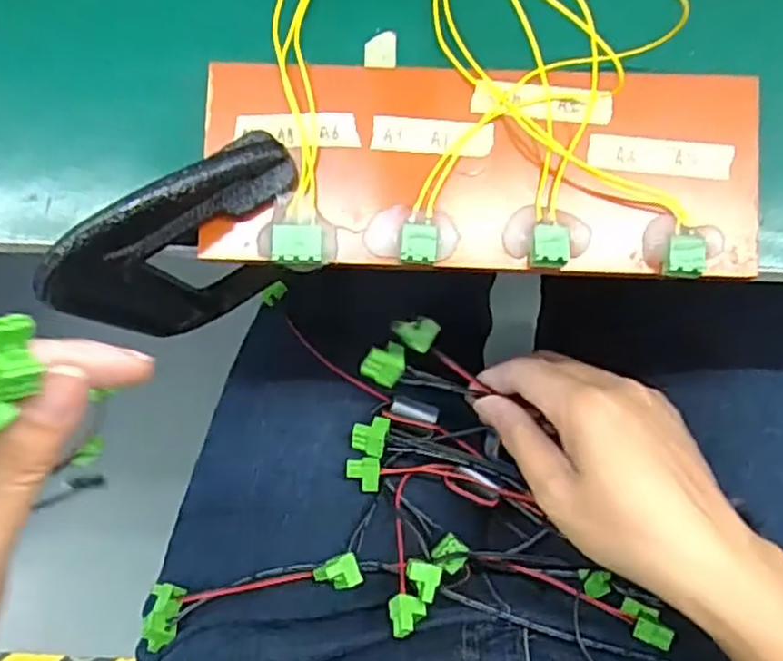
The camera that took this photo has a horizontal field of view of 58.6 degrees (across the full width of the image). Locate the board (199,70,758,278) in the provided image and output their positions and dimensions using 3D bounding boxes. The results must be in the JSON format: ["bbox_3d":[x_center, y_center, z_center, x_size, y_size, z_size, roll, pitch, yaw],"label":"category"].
[{"bbox_3d":[0.031,-0.058,0.244,0.193,0.018,0.072,2,84,1],"label":"board"}]

